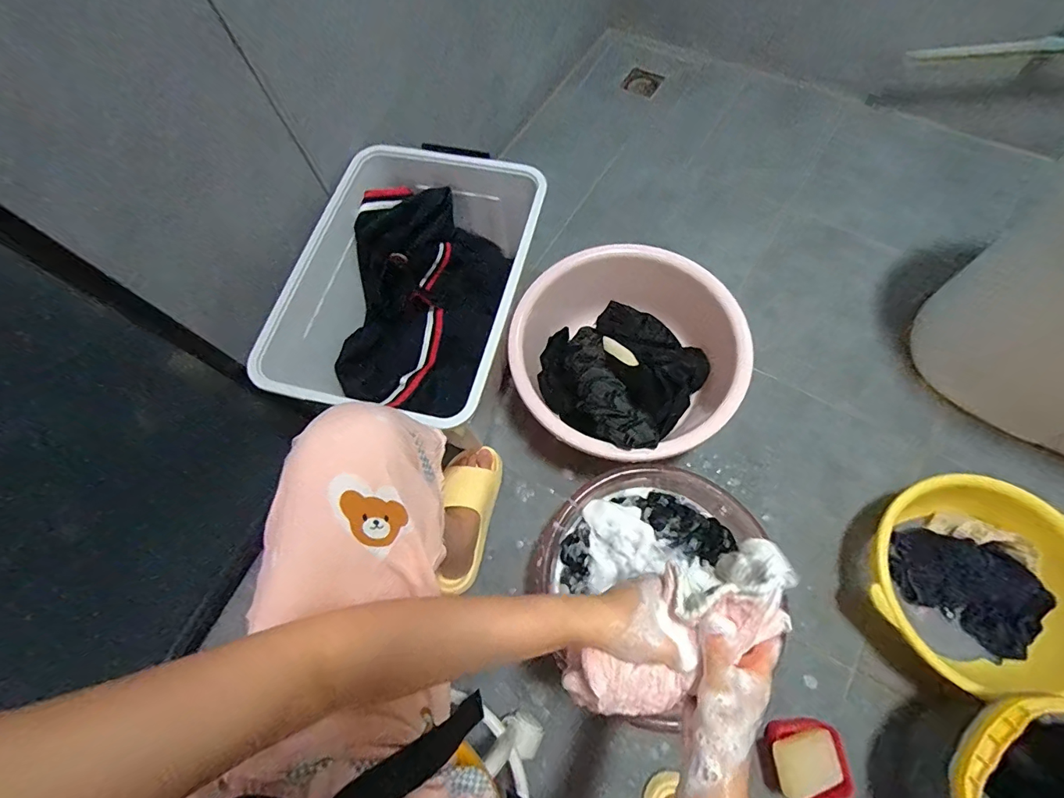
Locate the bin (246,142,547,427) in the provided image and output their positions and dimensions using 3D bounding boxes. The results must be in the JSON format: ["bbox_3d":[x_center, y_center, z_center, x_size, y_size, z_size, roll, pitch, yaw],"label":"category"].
[{"bbox_3d":[-0.183,-0.157,0.776,0.330,0.246,0.461,12,69,8],"label":"bin"}]

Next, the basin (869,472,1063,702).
[{"bbox_3d":[0.655,0.271,0.687,0.299,0.127,0.282,-1,68,3],"label":"basin"}]

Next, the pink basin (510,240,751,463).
[{"bbox_3d":[0.161,-0.071,0.790,0.370,0.210,0.374,-1,68,3],"label":"pink basin"}]

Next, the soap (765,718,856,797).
[{"bbox_3d":[0.391,0.511,0.637,0.103,0.043,0.090,-1,68,3],"label":"soap"}]

